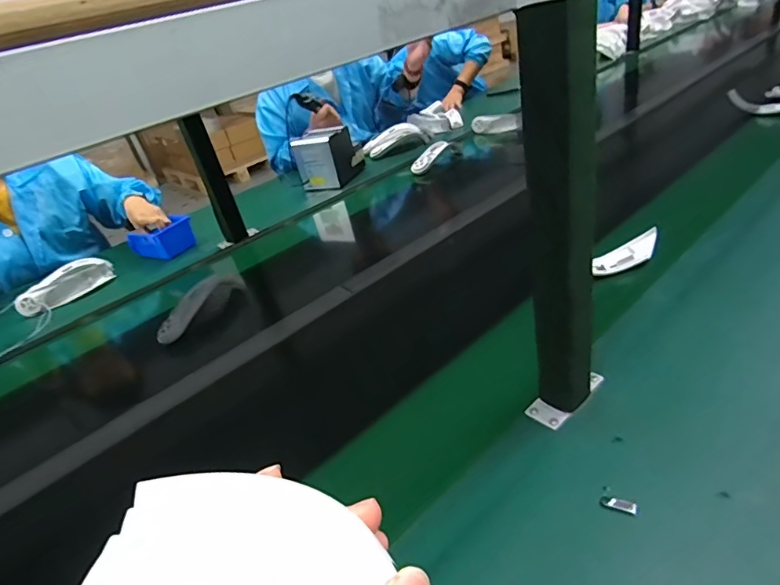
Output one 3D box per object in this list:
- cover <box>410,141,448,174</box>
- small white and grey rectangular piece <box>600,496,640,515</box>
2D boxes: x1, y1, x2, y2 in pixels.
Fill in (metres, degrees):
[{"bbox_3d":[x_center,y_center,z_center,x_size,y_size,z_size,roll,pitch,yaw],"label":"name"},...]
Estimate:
[{"bbox_3d":[0.116,-0.398,1.383,0.067,0.023,0.146,18,58,36],"label":"cover"},{"bbox_3d":[0.208,0.192,0.430,0.031,0.006,0.010,10,38,32],"label":"small white and grey rectangular piece"}]

